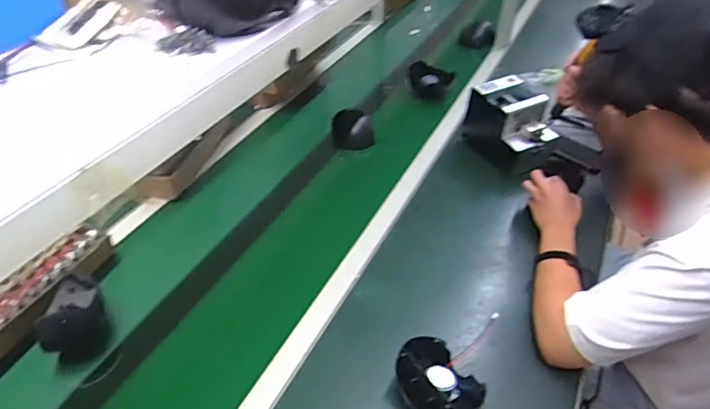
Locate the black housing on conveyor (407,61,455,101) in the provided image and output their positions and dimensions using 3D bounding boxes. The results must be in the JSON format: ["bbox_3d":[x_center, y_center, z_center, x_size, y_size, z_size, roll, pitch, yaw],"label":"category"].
[{"bbox_3d":[0.202,-0.327,1.395,0.123,0.078,0.070,14,43,14],"label":"black housing on conveyor"}]

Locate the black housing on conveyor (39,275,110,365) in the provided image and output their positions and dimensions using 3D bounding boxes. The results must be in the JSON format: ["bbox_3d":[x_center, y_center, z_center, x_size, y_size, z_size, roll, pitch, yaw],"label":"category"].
[{"bbox_3d":[-0.431,0.180,0.808,0.068,0.092,0.110,-6,42,-8],"label":"black housing on conveyor"}]

